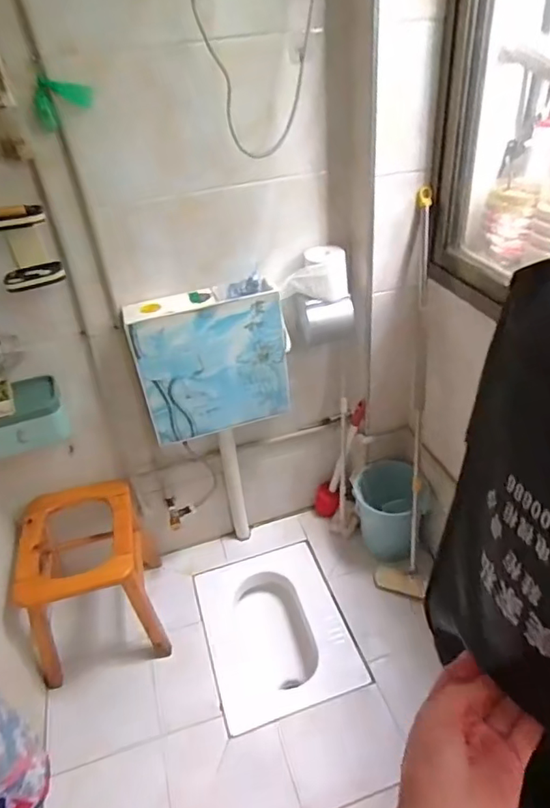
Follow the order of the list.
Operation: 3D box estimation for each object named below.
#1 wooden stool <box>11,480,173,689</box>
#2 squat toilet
[{"bbox_3d":[-0.503,0.469,1.443,0.304,0.404,0.391,-13,36,-11],"label":"wooden stool"},{"bbox_3d":[0.002,0.696,1.568,0.382,0.166,0.490,-14,36,-12],"label":"squat toilet"}]

